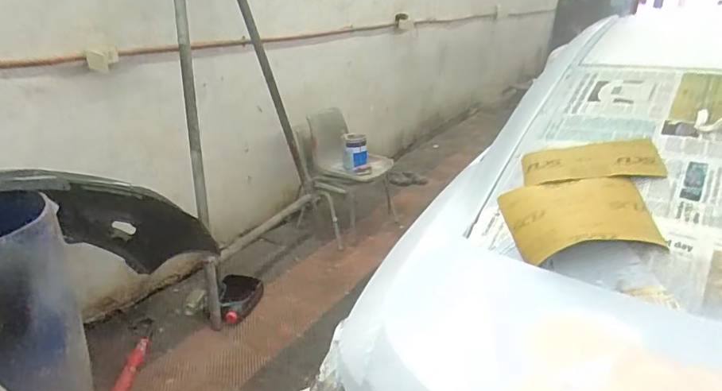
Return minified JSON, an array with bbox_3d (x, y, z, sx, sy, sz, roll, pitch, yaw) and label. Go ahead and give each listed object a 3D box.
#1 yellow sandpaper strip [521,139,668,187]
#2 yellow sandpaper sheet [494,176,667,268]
[{"bbox_3d":[0.415,-0.059,0.868,0.227,0.018,0.107,-4,38,15],"label":"yellow sandpaper strip"},{"bbox_3d":[0.348,0.032,0.778,0.198,0.081,0.173,3,24,3],"label":"yellow sandpaper sheet"}]

